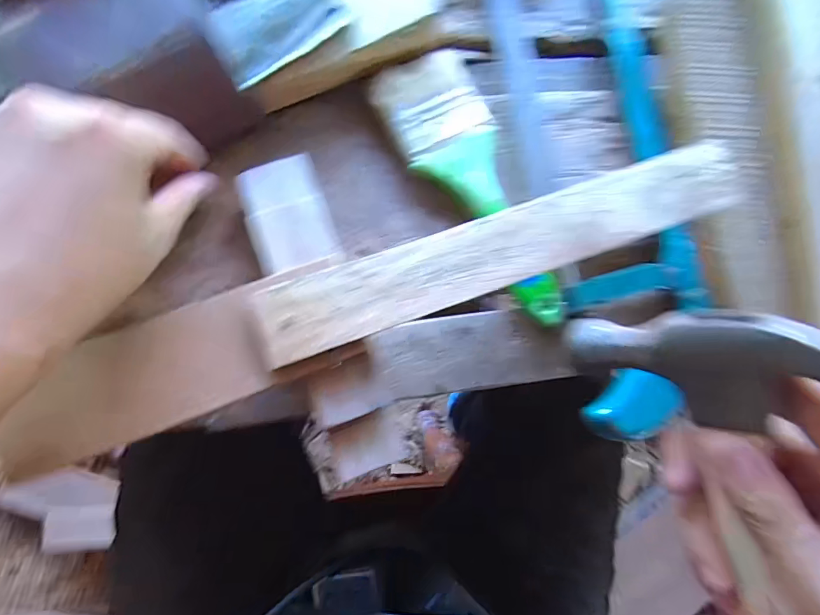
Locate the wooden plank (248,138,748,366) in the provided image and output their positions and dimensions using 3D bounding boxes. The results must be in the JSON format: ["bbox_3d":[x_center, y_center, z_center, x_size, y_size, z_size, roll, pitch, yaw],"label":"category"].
[{"bbox_3d":[0.056,-0.033,0.242,0.278,0.010,0.043,-19,90,-10],"label":"wooden plank"}]

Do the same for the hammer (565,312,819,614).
[{"bbox_3d":[0.171,0.152,0.200,0.032,0.117,0.315,-19,97,-39],"label":"hammer"}]

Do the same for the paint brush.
[{"bbox_3d":[0.045,-0.078,0.283,0.065,0.016,0.193,-26,91,-10],"label":"paint brush"}]

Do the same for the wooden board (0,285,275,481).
[{"bbox_3d":[-0.137,0.037,0.219,0.129,0.013,0.054,-19,90,-10],"label":"wooden board"}]

